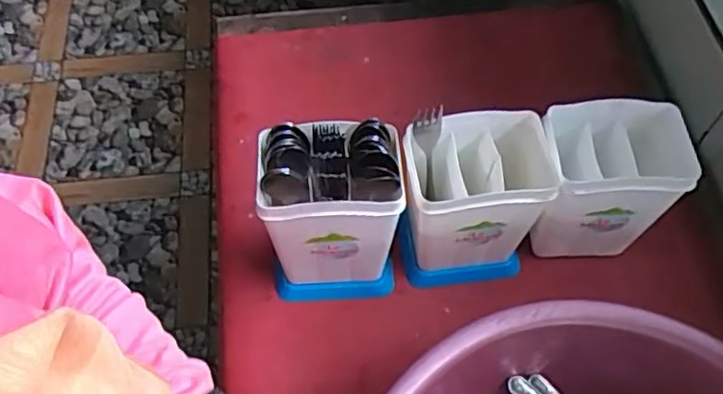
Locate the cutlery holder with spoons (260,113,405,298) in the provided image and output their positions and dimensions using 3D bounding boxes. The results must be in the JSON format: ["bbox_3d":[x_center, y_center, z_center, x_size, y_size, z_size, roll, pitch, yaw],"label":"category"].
[{"bbox_3d":[-0.027,0.016,0.600,0.120,0.182,0.094,-6,60,-3],"label":"cutlery holder with spoons"}]

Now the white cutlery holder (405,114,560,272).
[{"bbox_3d":[0.112,0.006,0.626,0.137,0.167,0.093,-3,60,-1],"label":"white cutlery holder"}]

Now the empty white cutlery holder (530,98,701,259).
[{"bbox_3d":[0.243,-0.012,0.632,0.143,0.147,0.089,-2,60,-1],"label":"empty white cutlery holder"}]

